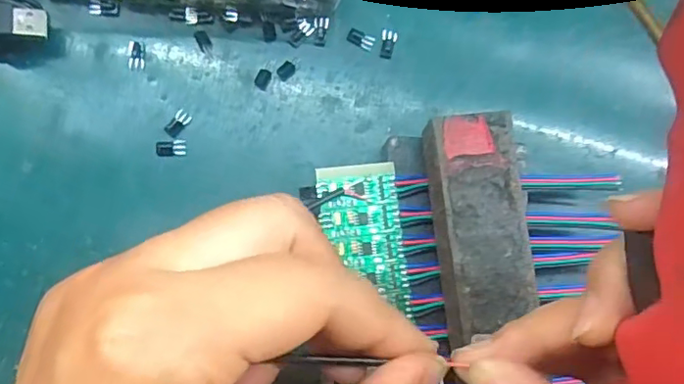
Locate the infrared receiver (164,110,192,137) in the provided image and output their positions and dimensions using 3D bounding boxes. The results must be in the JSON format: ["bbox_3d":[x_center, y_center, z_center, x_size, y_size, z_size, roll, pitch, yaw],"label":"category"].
[{"bbox_3d":[-0.070,-0.030,0.246,0.006,0.004,0.012,39,81,1],"label":"infrared receiver"}]

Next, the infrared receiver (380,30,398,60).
[{"bbox_3d":[0.021,-0.067,0.259,0.007,0.004,0.013,12,82,-3],"label":"infrared receiver"}]

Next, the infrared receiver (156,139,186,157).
[{"bbox_3d":[-0.073,-0.019,0.244,0.012,0.004,0.007,-7,83,-5],"label":"infrared receiver"}]

